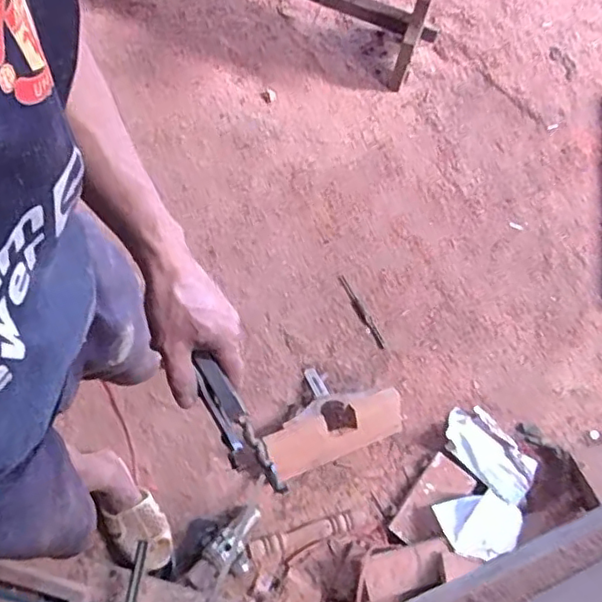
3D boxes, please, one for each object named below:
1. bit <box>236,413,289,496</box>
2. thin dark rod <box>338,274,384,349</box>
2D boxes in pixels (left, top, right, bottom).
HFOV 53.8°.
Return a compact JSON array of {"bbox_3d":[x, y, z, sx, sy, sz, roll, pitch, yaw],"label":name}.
[{"bbox_3d":[-0.035,0.135,0.523,0.011,0.012,0.077,-29,77,-11],"label":"bit"},{"bbox_3d":[0.145,0.028,1.445,0.025,0.006,0.205,-27,74,-16],"label":"thin dark rod"}]

